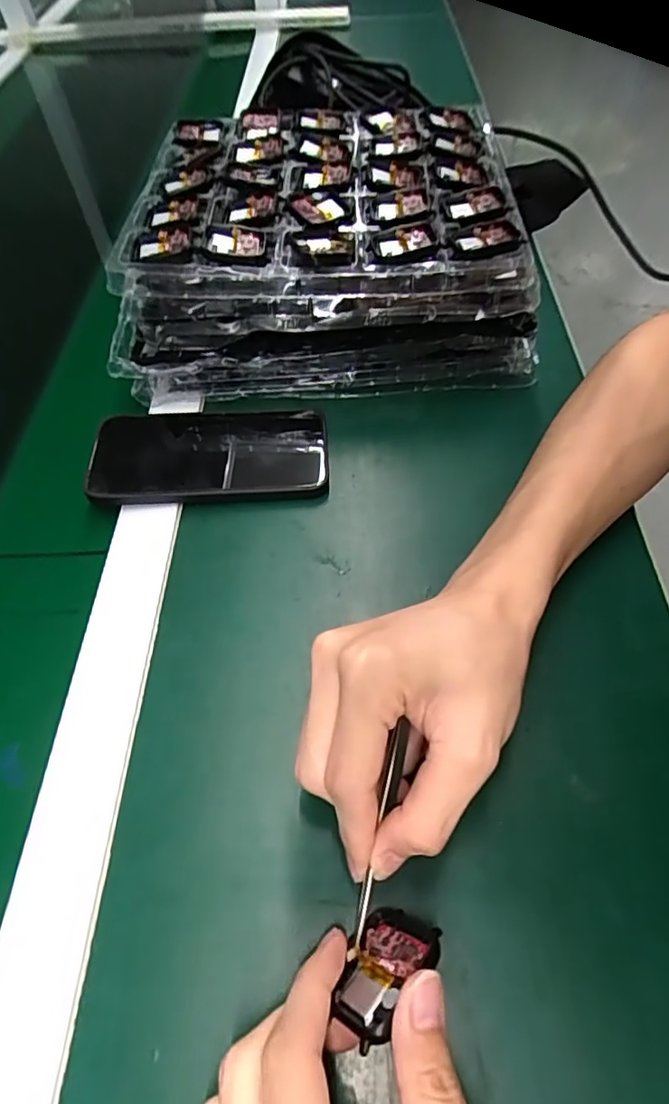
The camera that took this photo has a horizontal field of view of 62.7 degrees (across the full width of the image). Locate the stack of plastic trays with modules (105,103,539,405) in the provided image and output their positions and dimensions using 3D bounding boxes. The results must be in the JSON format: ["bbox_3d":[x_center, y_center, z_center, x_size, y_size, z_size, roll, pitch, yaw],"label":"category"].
[{"bbox_3d":[-0.009,-0.261,0.459,0.303,0.101,0.281,-2,57,2],"label":"stack of plastic trays with modules"}]

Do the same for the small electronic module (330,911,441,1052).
[{"bbox_3d":[0.021,0.165,0.218,0.051,0.036,0.012,-33,103,-35],"label":"small electronic module"}]

